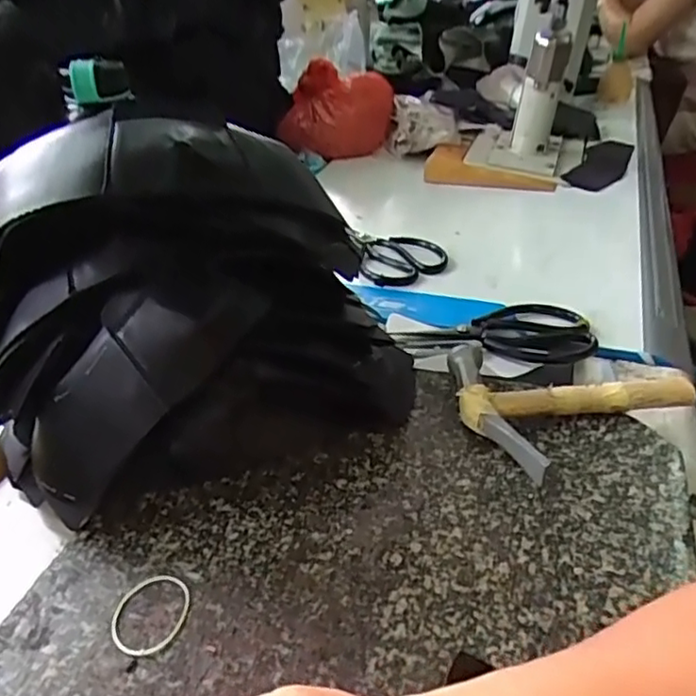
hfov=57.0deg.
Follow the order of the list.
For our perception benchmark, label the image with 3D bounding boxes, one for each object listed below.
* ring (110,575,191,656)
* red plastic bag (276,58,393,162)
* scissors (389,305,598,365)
[{"bbox_3d":[-0.116,0.154,0.375,0.042,0.004,0.050,7,36,14],"label":"ring"},{"bbox_3d":[-0.025,-0.420,1.119,0.198,0.121,0.211,-3,34,-1],"label":"red plastic bag"},{"bbox_3d":[0.140,-0.019,0.615,0.179,0.014,0.090,8,36,15],"label":"scissors"}]

